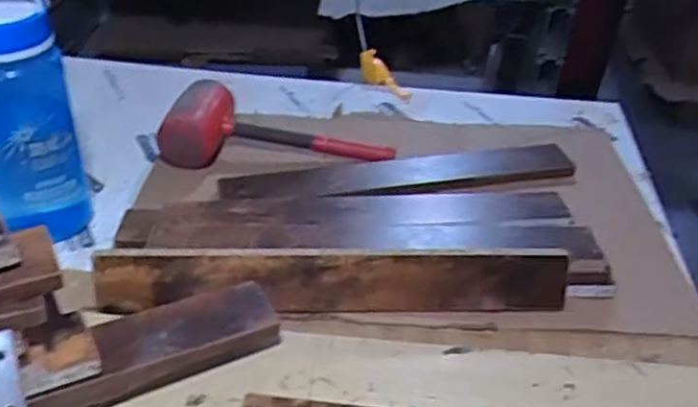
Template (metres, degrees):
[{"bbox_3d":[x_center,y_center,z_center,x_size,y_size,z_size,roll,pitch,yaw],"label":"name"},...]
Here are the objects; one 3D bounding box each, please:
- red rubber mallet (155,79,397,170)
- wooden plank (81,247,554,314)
[{"bbox_3d":[-0.093,-0.104,0.971,0.309,0.085,0.111,5,34,2],"label":"red rubber mallet"},{"bbox_3d":[-0.012,0.076,0.698,0.458,0.064,0.021,1,15,-4],"label":"wooden plank"}]

